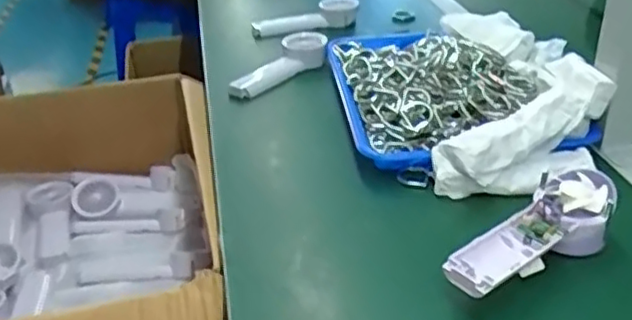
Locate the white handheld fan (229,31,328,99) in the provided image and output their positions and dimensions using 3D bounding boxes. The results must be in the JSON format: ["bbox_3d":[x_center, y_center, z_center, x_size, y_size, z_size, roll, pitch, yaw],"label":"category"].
[{"bbox_3d":[-0.043,-0.125,0.889,0.068,0.036,0.169,17,36,28],"label":"white handheld fan"}]

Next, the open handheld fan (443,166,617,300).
[{"bbox_3d":[0.180,0.067,0.539,0.178,0.054,0.063,-27,39,-36],"label":"open handheld fan"}]

